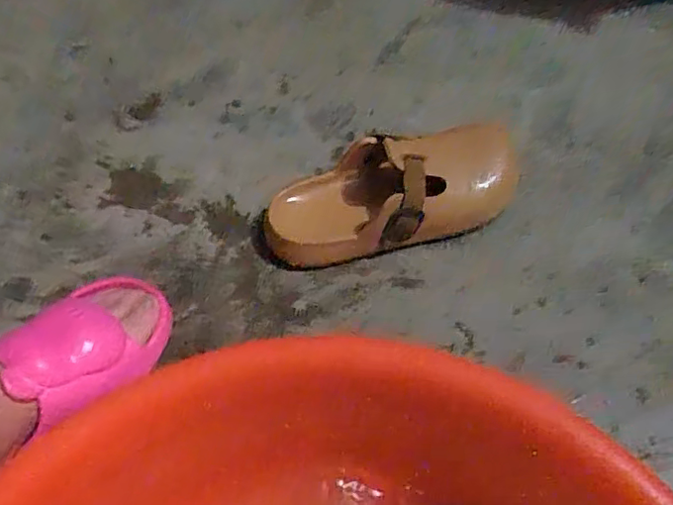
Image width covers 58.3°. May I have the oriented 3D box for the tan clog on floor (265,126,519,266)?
[{"bbox_3d":[0.050,-0.055,0.562,0.237,0.083,0.092,-5,57,-2],"label":"tan clog on floor"}]

